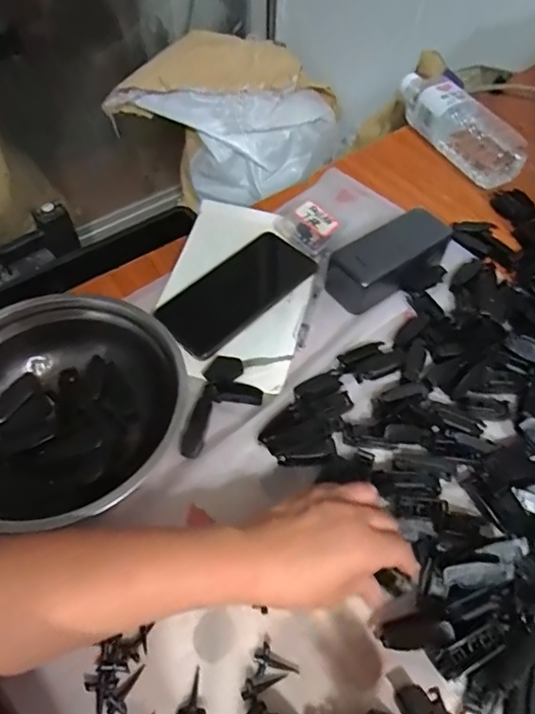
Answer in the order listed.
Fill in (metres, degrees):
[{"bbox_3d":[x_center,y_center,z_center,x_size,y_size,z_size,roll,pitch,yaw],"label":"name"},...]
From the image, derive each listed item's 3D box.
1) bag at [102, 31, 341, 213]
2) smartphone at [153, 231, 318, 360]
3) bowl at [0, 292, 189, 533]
[{"bbox_3d":[-0.089,-0.519,1.142,0.498,0.316,0.193,-7,56,-5],"label":"bag"},{"bbox_3d":[-0.028,-0.068,0.514,0.163,0.014,0.077,-38,63,-23],"label":"smartphone"},{"bbox_3d":[-0.170,0.037,0.417,0.184,0.071,0.214,11,56,7],"label":"bowl"}]

